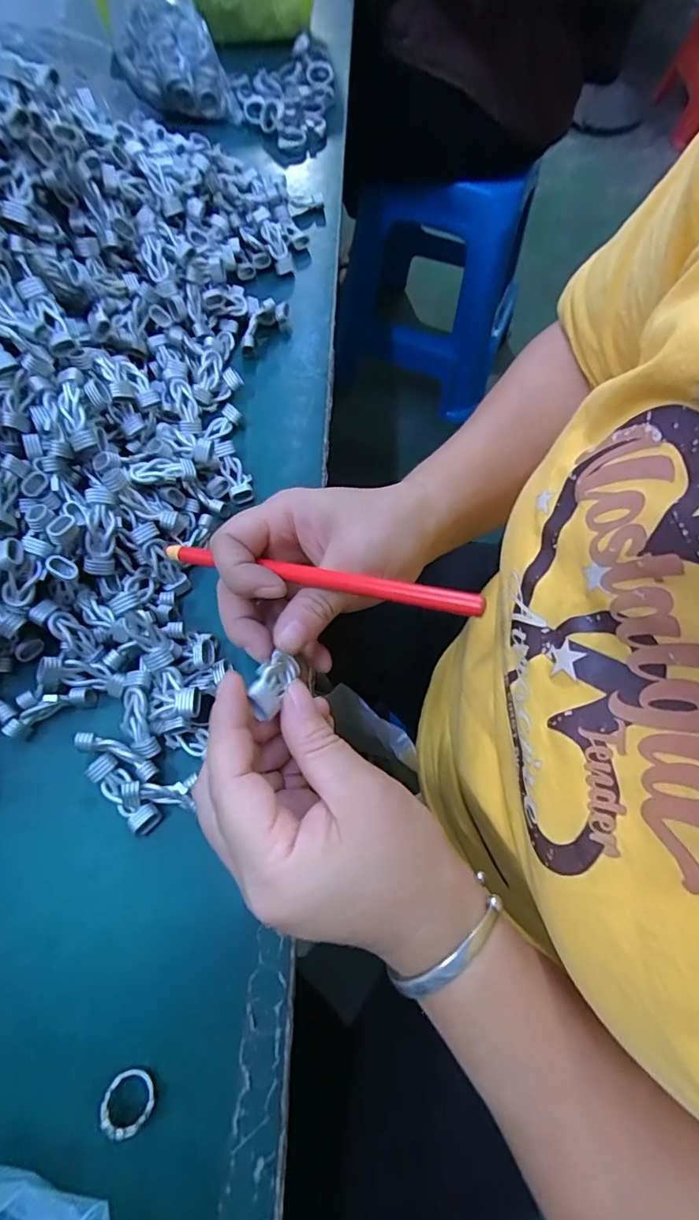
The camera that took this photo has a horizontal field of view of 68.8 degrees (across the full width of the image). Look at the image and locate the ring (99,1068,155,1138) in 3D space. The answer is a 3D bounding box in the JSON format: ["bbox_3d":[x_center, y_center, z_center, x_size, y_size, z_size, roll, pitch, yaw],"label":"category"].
[{"bbox_3d":[-0.092,0.203,0.211,0.021,0.004,0.020,18,30,-11],"label":"ring"}]

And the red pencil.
[{"bbox_3d":[-0.022,-0.016,0.233,0.166,0.006,0.008,11,66,26],"label":"red pencil"}]

